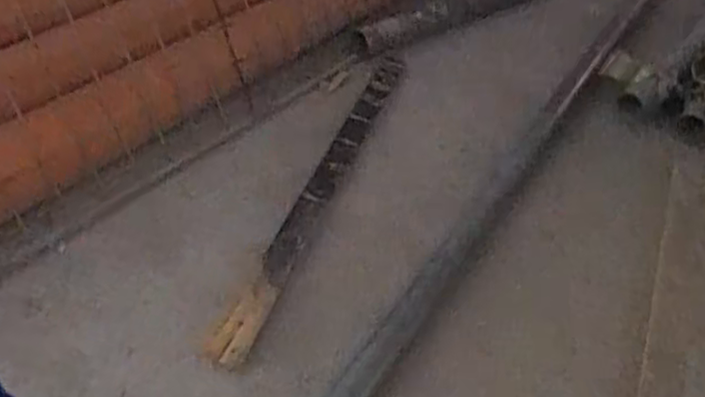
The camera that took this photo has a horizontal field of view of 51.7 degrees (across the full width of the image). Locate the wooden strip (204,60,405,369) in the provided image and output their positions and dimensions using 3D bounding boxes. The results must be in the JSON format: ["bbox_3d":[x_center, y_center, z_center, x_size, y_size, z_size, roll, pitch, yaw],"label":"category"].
[{"bbox_3d":[-0.035,-0.029,1.021,0.045,0.033,0.654,16,45,12],"label":"wooden strip"}]

